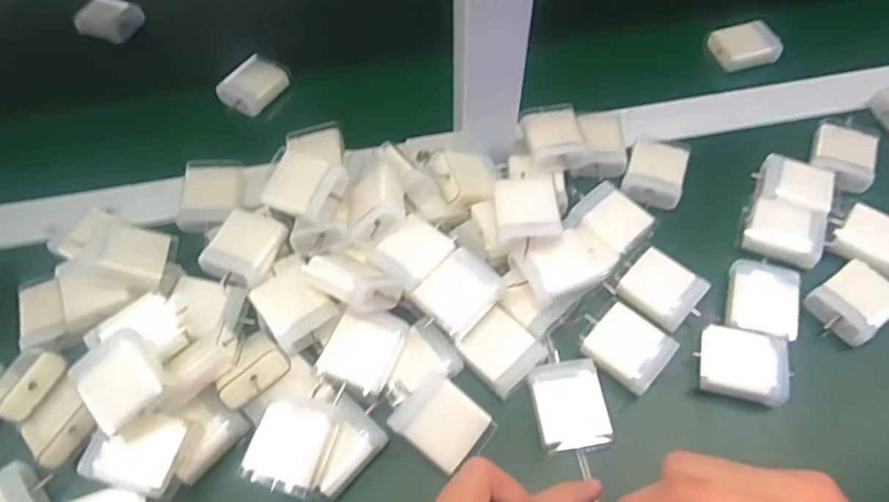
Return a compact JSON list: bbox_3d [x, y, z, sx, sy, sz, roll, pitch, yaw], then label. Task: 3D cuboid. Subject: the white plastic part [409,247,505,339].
[{"bbox_3d":[0.010,0.029,0.376,0.044,0.024,0.049,40,68,21],"label":"white plastic part"}]

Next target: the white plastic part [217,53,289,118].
[{"bbox_3d":[-0.166,-0.144,0.502,0.040,0.019,0.054,34,66,19],"label":"white plastic part"}]

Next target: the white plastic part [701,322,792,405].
[{"bbox_3d":[0.186,0.069,0.362,0.047,0.018,0.047,14,61,10],"label":"white plastic part"}]

